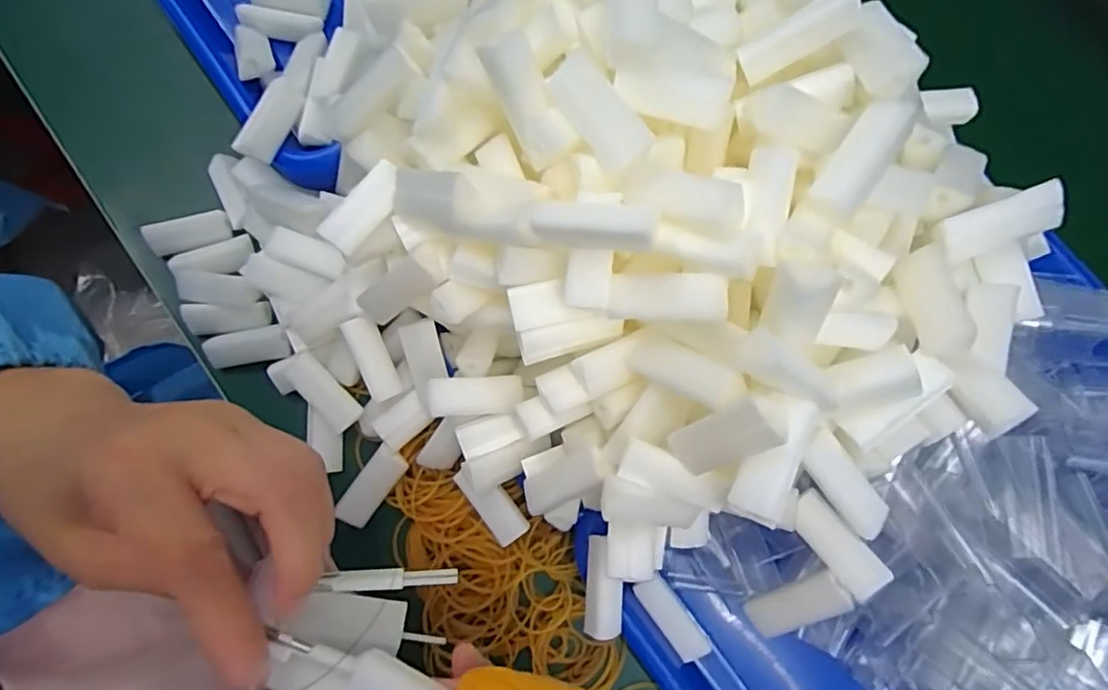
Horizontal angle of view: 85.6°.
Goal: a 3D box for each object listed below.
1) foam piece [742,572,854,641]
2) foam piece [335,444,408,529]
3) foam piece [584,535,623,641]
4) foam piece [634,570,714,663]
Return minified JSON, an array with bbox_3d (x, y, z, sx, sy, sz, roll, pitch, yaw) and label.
[{"bbox_3d":[0.107,0.116,0.265,0.045,0.004,0.018,-37,77,31],"label":"foam piece"},{"bbox_3d":[-0.099,0.077,0.324,0.019,0.005,0.045,37,91,7],"label":"foam piece"},{"bbox_3d":[0.025,0.116,0.288,0.018,0.007,0.045,5,76,0],"label":"foam piece"},{"bbox_3d":[0.061,0.141,0.310,0.017,0.008,0.045,-36,80,-9],"label":"foam piece"}]

